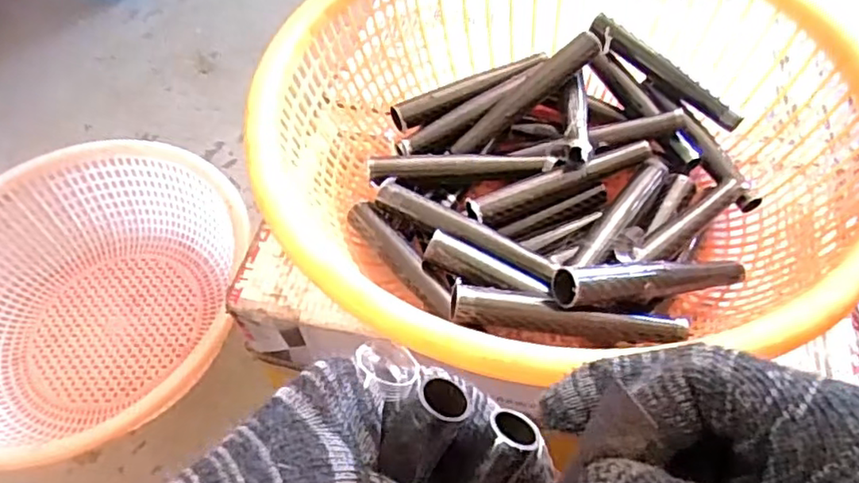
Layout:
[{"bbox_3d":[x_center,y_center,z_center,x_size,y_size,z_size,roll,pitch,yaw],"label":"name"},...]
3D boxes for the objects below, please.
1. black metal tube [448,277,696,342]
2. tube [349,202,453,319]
[{"bbox_3d":[0.084,0.047,0.388,0.147,0.024,0.023,9,57,-9],"label":"black metal tube"},{"bbox_3d":[-0.019,0.008,0.437,0.021,0.024,0.118,-33,60,-18],"label":"tube"}]

